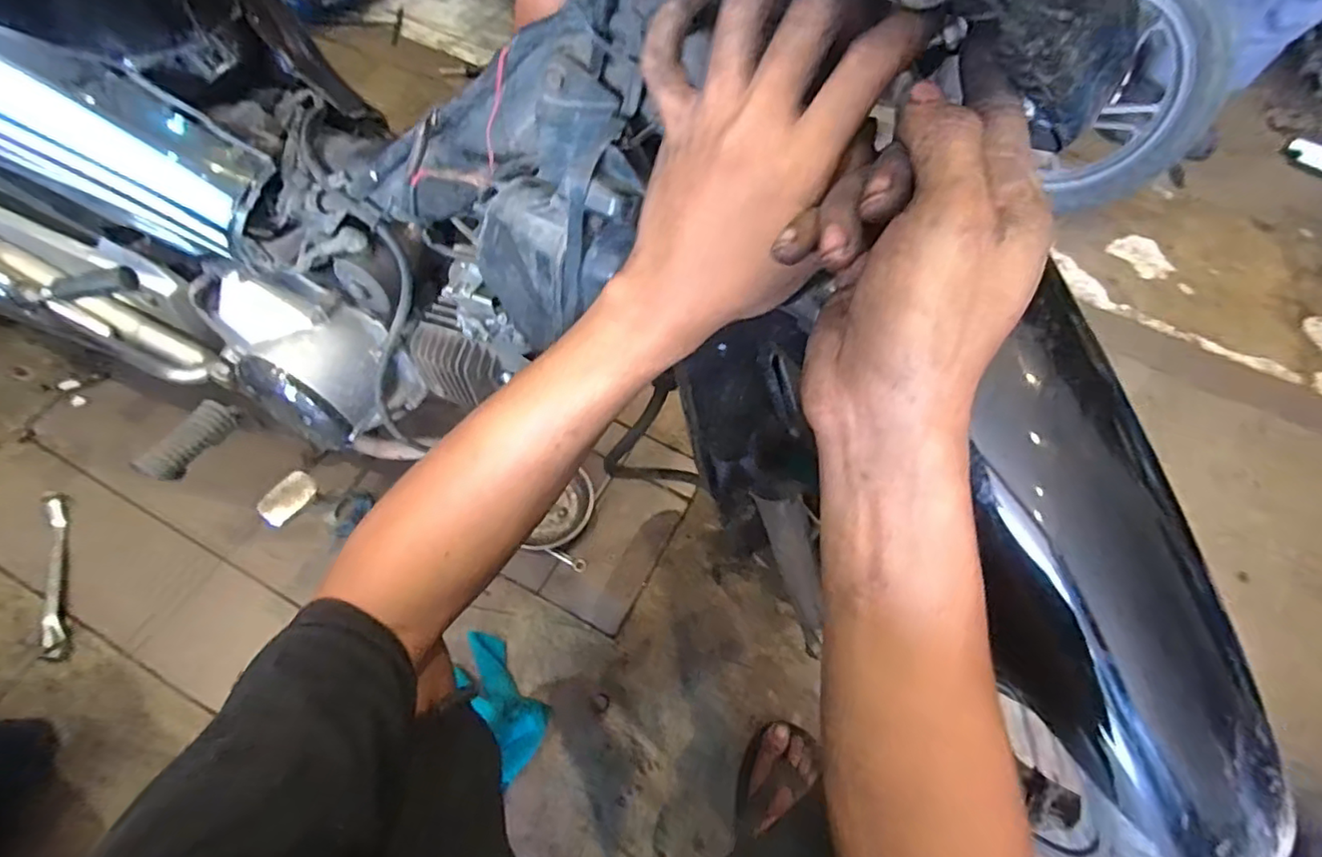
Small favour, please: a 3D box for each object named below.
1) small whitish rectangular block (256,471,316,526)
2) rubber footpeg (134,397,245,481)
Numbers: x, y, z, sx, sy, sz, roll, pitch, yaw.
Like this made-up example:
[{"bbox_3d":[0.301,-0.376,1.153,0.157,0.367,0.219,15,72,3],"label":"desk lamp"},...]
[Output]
[{"bbox_3d":[-0.358,0.067,0.584,0.031,0.014,0.054,21,60,8],"label":"small whitish rectangular block"},{"bbox_3d":[-0.450,0.009,0.586,0.031,0.034,0.093,21,60,8],"label":"rubber footpeg"}]

